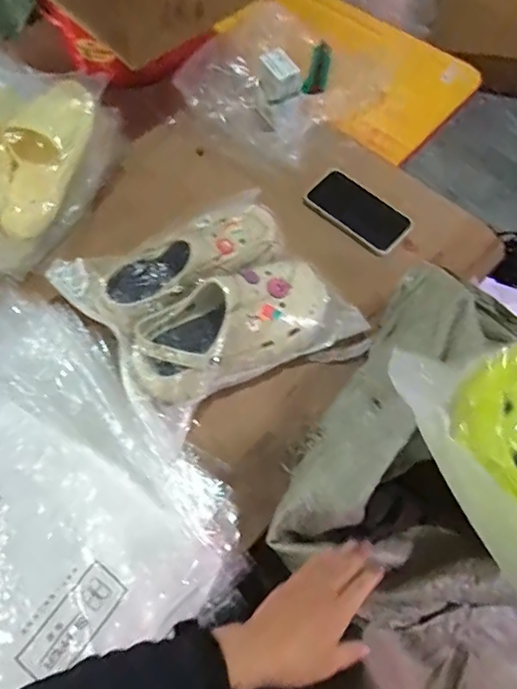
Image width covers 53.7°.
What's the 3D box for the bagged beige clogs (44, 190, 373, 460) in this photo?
[{"bbox_3d":[-0.059,-0.054,0.667,0.302,0.110,0.274,-32,69,-12],"label":"bagged beige clogs"}]

